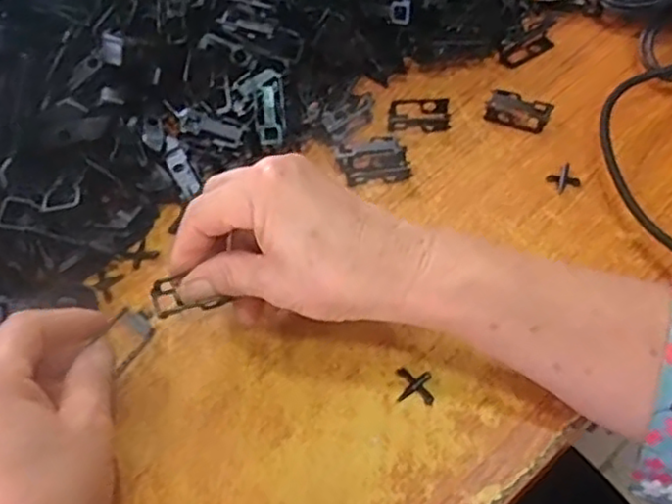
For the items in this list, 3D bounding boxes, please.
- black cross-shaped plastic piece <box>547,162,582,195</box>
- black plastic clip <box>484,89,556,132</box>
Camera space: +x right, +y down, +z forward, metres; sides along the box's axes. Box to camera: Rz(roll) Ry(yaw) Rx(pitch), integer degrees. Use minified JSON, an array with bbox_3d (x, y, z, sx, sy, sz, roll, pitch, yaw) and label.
[{"bbox_3d":[0.134,-0.043,0.403,0.015,0.006,0.015,-24,56,-8],"label":"black cross-shaped plastic piece"},{"bbox_3d":[0.115,-0.088,0.432,0.038,0.012,0.019,18,60,19],"label":"black plastic clip"}]

